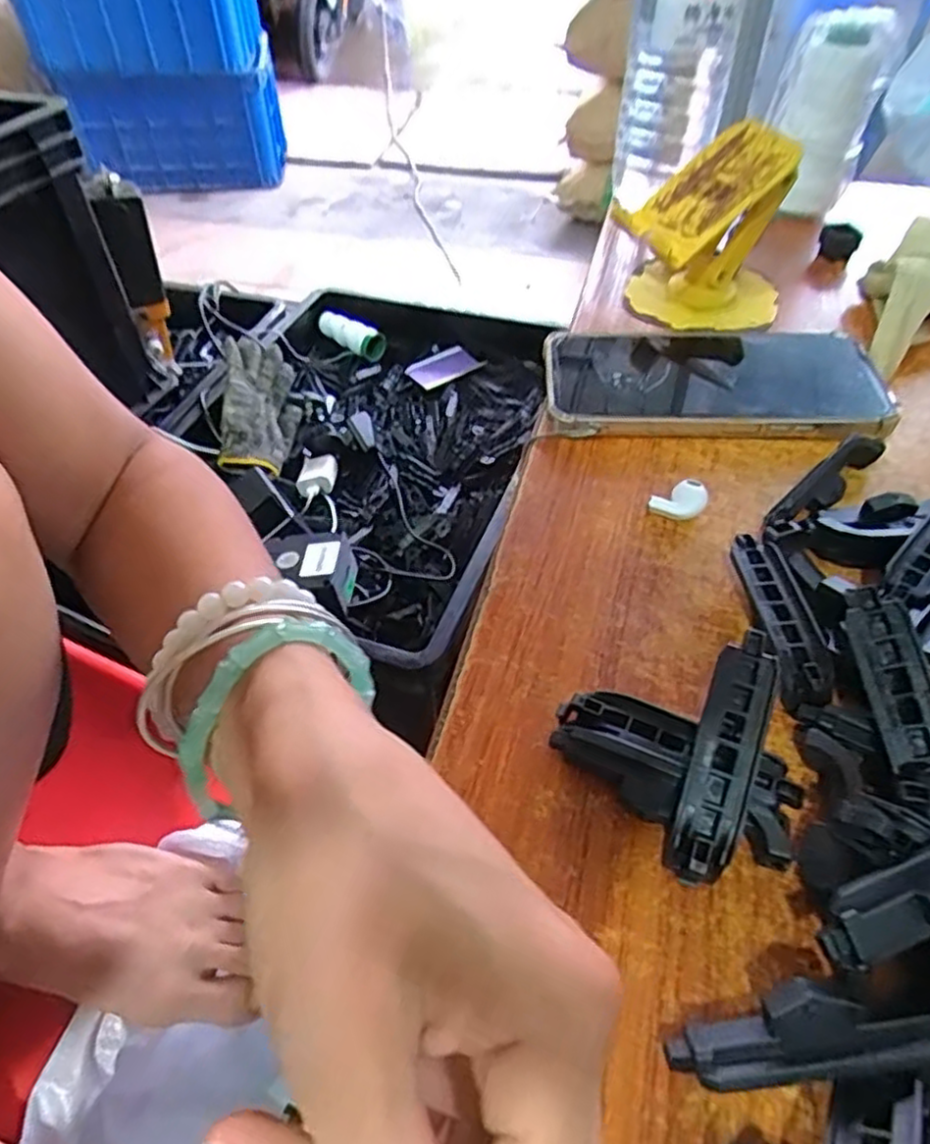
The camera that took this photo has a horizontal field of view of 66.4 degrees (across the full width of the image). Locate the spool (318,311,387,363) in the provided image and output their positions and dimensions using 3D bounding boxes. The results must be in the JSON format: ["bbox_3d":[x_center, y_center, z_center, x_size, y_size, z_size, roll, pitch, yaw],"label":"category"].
[{"bbox_3d":[-0.166,-0.342,1.028,0.122,0.033,0.034,34,57,27],"label":"spool"}]

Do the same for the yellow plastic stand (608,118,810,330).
[{"bbox_3d":[0.139,-0.196,0.416,0.098,0.091,0.077,13,50,12],"label":"yellow plastic stand"}]

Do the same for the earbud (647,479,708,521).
[{"bbox_3d":[0.093,-0.031,0.311,0.023,0.018,0.010,17,51,16],"label":"earbud"}]

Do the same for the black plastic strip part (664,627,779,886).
[{"bbox_3d":[0.078,0.055,0.213,0.018,0.012,0.075,16,78,18],"label":"black plastic strip part"}]

